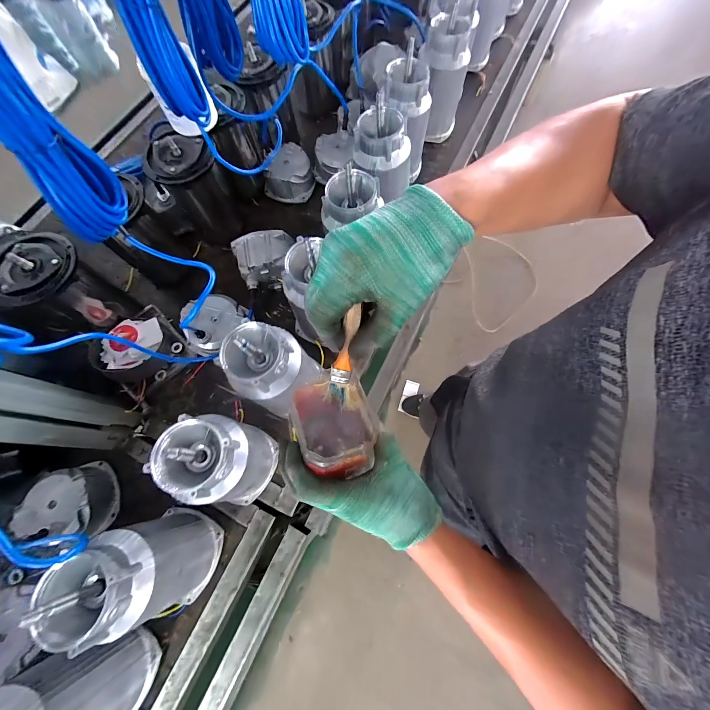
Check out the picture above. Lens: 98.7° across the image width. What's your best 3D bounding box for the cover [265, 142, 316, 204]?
[{"bbox_3d":[-0.168,-0.467,0.793,0.123,0.073,0.130,36,75,13],"label":"cover"}]

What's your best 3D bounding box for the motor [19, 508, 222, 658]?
[{"bbox_3d":[-0.296,0.308,0.437,0.113,0.222,0.119,9,71,5],"label":"motor"}]

